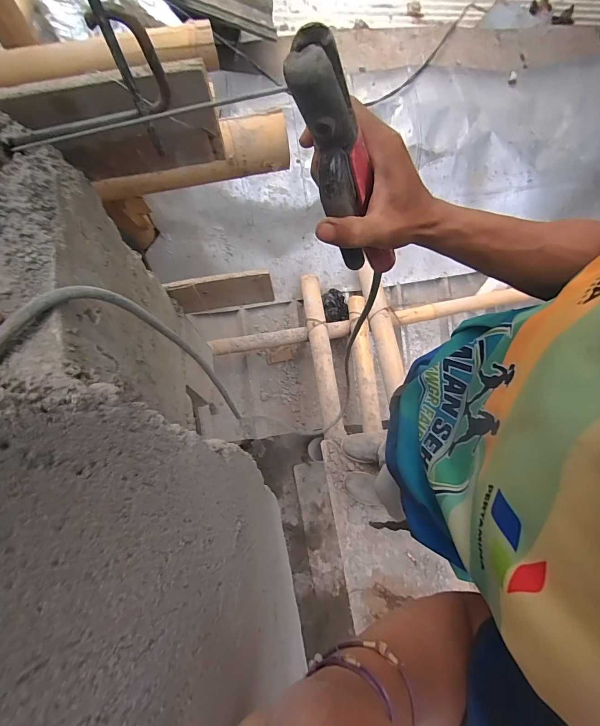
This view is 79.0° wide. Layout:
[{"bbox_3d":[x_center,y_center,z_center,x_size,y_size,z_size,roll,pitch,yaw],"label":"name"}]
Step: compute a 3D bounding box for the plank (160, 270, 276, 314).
[{"bbox_3d":[-0.154,-0.141,0.731,0.194,0.100,0.022,-9,71,-2],"label":"plank"}]

